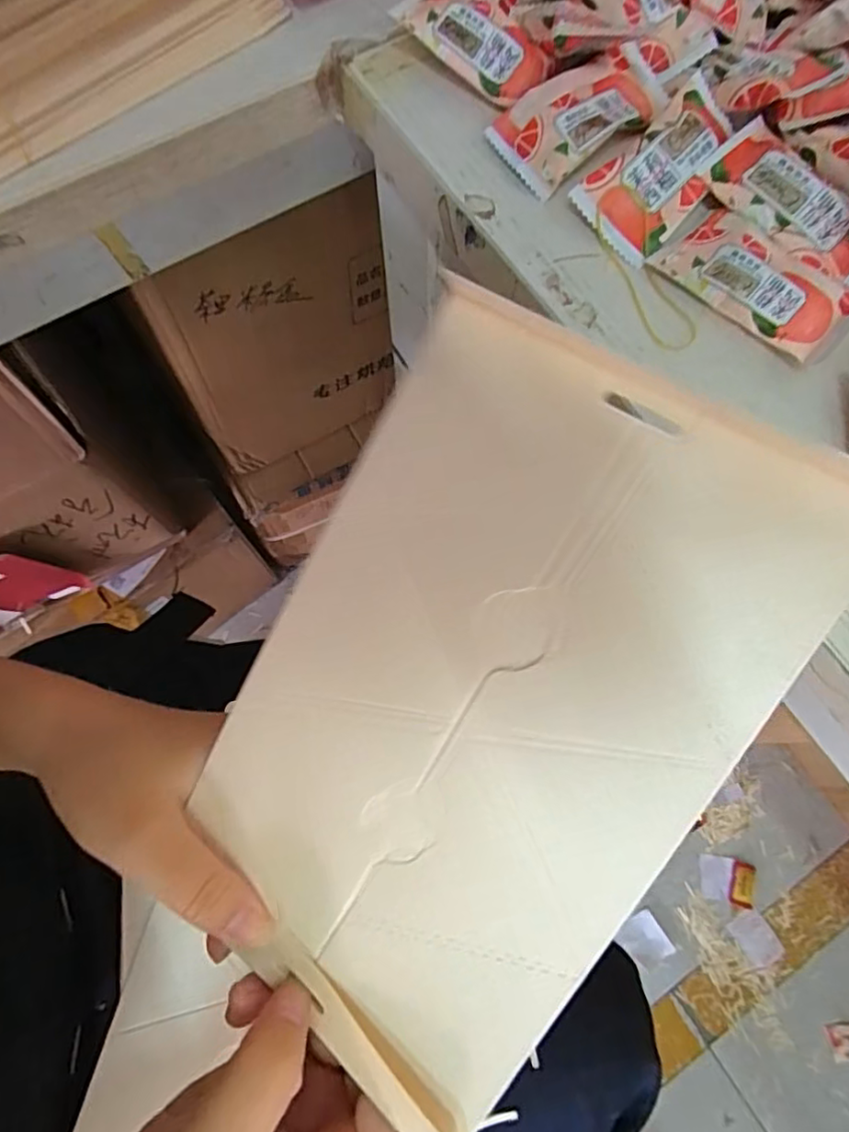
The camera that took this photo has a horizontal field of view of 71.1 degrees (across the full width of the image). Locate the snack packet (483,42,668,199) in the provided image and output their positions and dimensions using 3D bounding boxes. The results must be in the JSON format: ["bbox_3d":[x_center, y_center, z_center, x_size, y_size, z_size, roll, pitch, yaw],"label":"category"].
[{"bbox_3d":[0.064,-0.184,0.242,0.072,0.015,0.037,-34,77,-10],"label":"snack packet"}]

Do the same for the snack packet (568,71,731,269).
[{"bbox_3d":[0.096,-0.158,0.236,0.037,0.017,0.076,41,77,11],"label":"snack packet"}]

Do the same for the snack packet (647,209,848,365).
[{"bbox_3d":[0.125,-0.108,0.221,0.069,0.011,0.038,43,78,11],"label":"snack packet"}]

